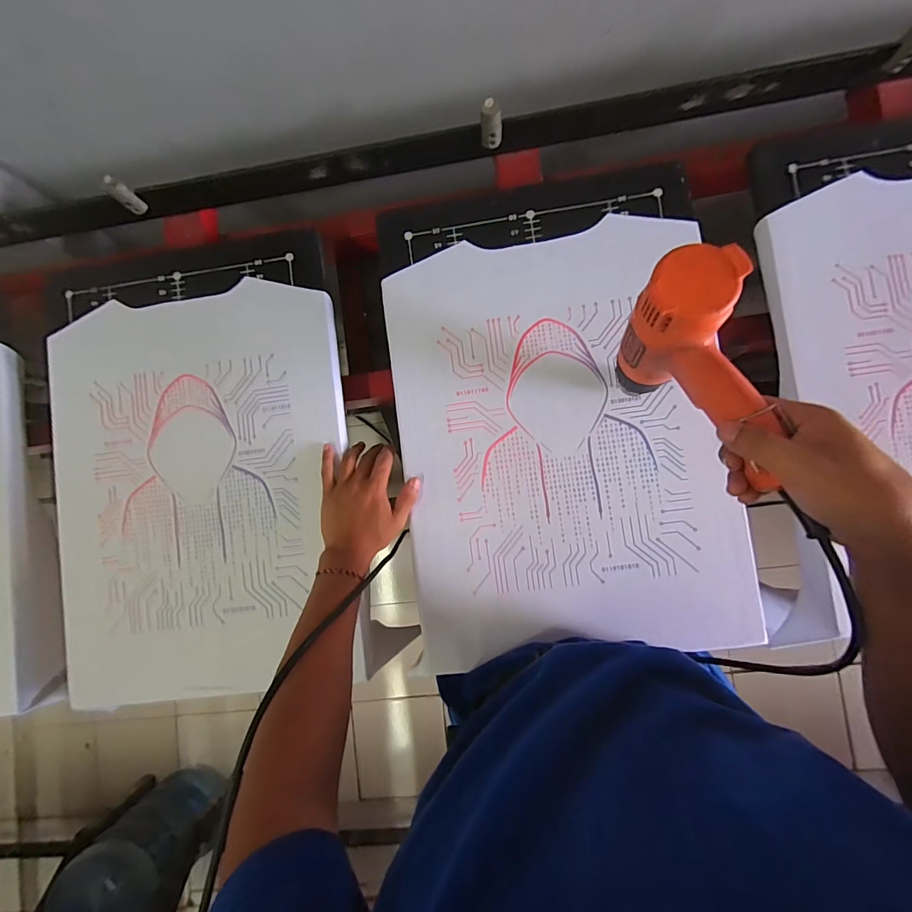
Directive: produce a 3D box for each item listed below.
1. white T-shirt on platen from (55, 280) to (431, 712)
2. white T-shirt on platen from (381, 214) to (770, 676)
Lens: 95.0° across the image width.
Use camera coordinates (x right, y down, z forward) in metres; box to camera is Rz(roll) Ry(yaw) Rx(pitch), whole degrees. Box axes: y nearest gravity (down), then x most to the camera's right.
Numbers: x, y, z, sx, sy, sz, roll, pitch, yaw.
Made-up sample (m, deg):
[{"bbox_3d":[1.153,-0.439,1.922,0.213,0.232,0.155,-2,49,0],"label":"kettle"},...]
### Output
[{"bbox_3d":[-0.337,0.046,0.557,0.429,0.028,0.518,-9,87,4],"label":"white T-shirt on platen"},{"bbox_3d":[0.128,-0.019,0.519,0.390,0.011,0.510,-7,87,4],"label":"white T-shirt on platen"}]

